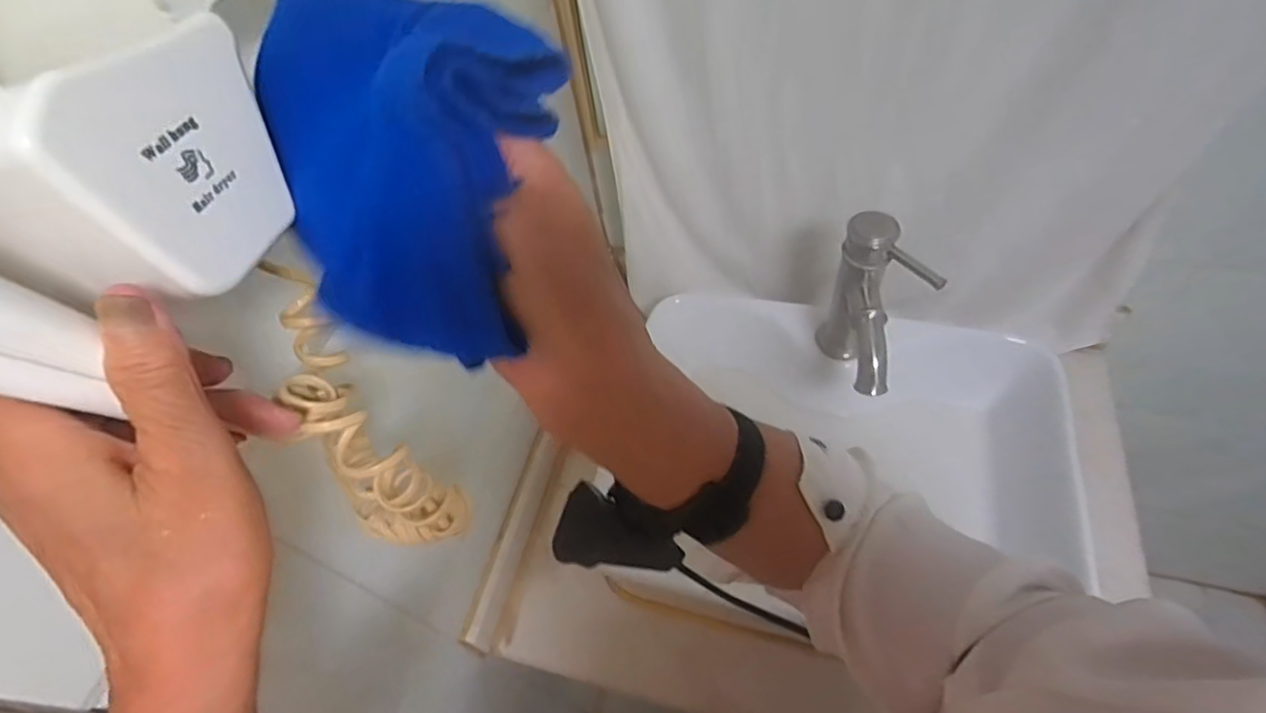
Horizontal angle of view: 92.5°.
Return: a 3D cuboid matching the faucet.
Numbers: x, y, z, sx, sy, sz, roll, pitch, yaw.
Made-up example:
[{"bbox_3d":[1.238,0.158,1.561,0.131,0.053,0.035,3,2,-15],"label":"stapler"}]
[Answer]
[{"bbox_3d":[0.244,-0.028,0.613,0.073,0.192,0.135,-5,53,2],"label":"faucet"}]

